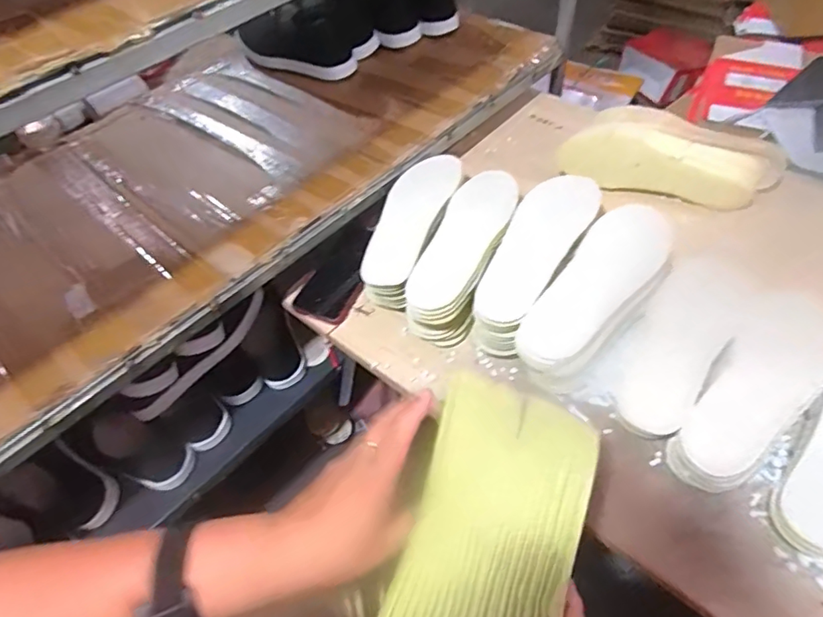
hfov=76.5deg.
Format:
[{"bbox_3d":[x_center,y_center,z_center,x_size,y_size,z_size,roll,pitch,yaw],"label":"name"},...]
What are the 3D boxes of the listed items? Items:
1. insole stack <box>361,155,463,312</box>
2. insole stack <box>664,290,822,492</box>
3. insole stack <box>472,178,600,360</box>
[{"bbox_3d":[0.000,-0.109,0.718,0.084,0.070,0.245,17,56,17],"label":"insole stack"},{"bbox_3d":[0.349,0.076,0.526,0.078,0.026,0.242,36,75,25],"label":"insole stack"},{"bbox_3d":[0.150,-0.057,0.652,0.081,0.088,0.253,24,58,21],"label":"insole stack"}]

